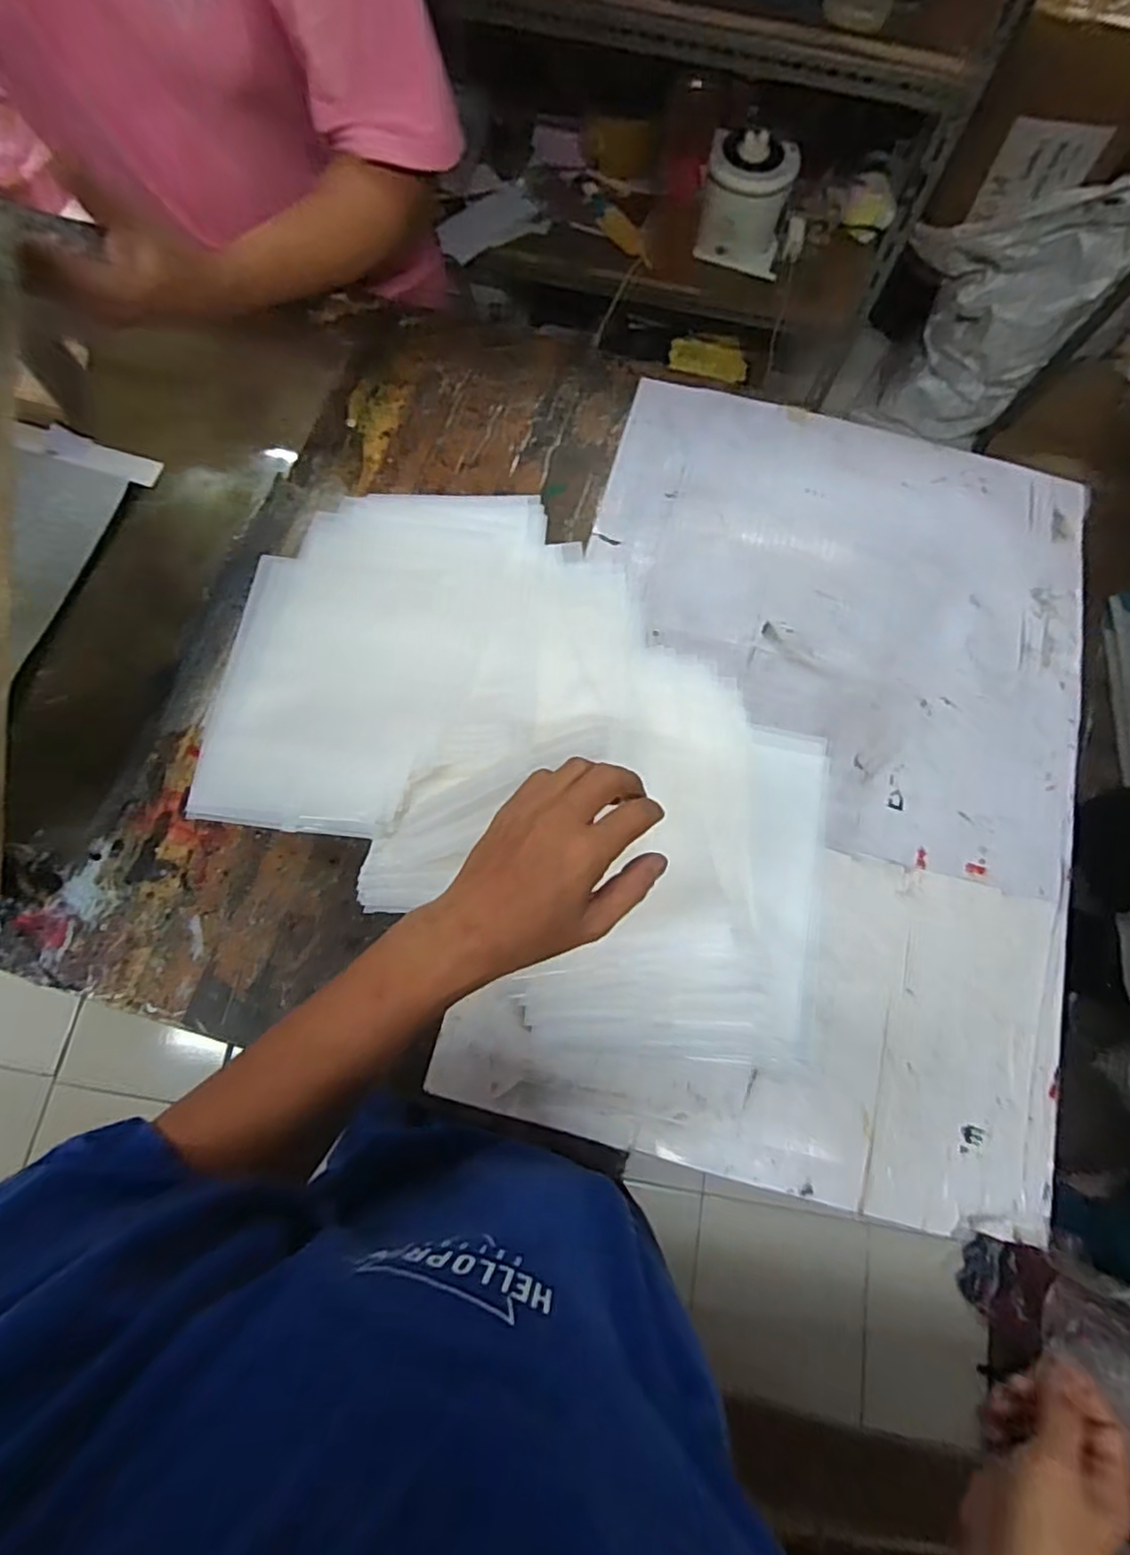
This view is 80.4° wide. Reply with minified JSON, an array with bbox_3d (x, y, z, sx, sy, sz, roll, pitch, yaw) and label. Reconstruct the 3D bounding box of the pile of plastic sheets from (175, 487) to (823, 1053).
[{"bbox_3d":[-0.028,-0.040,0.562,0.566,0.059,0.371,29,77,8],"label":"pile of plastic sheets"}]

